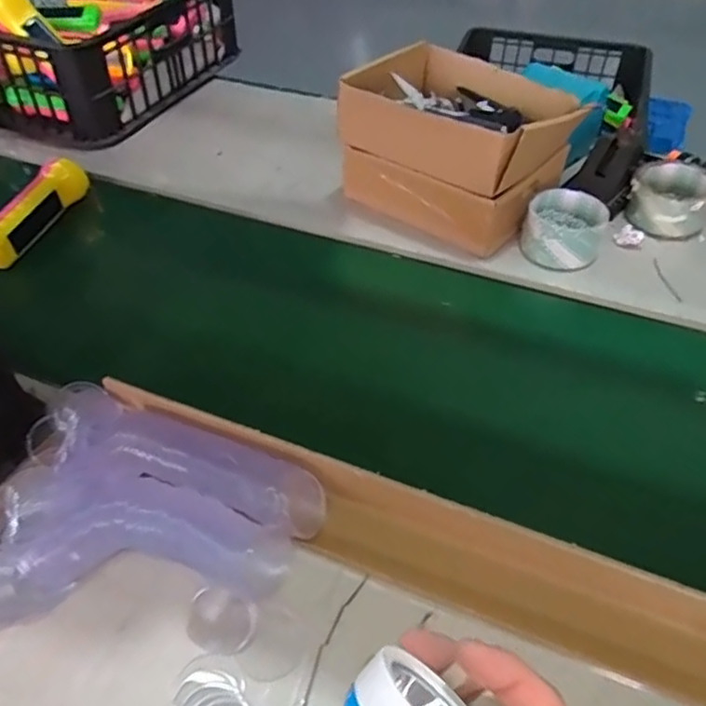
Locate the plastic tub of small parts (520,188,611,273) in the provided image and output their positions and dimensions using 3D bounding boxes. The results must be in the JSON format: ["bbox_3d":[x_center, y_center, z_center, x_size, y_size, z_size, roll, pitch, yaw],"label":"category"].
[{"bbox_3d":[0.230,-0.133,0.667,0.082,0.049,0.086,16,50,15],"label":"plastic tub of small parts"}]

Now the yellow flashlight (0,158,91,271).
[{"bbox_3d":[-0.369,-0.164,0.698,0.045,0.048,0.166,9,48,9],"label":"yellow flashlight"}]

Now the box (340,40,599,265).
[{"bbox_3d":[0.132,-0.248,0.722,0.220,0.150,0.214,31,56,27],"label":"box"}]

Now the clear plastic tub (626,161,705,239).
[{"bbox_3d":[0.366,-0.178,0.705,0.085,0.045,0.088,-1,48,1],"label":"clear plastic tub"}]

